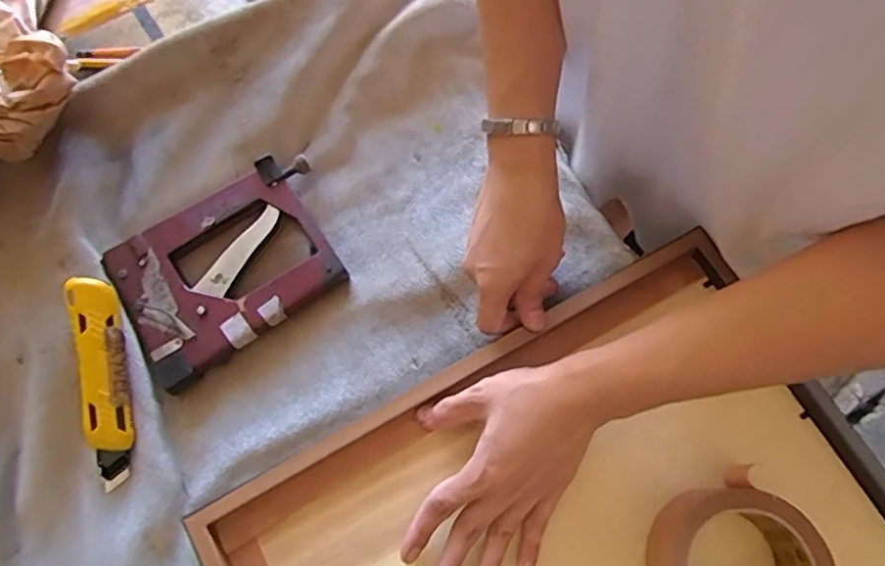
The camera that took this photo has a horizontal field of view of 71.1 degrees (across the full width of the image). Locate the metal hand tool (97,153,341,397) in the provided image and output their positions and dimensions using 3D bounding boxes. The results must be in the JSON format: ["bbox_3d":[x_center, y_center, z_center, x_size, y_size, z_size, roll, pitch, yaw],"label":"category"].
[{"bbox_3d":[-0.171,-0.014,0.500,0.176,0.026,0.123,-34,75,-9],"label":"metal hand tool"}]

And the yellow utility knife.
[{"bbox_3d":[-0.251,0.072,0.457,0.032,0.017,0.151,-8,90,-2],"label":"yellow utility knife"}]

